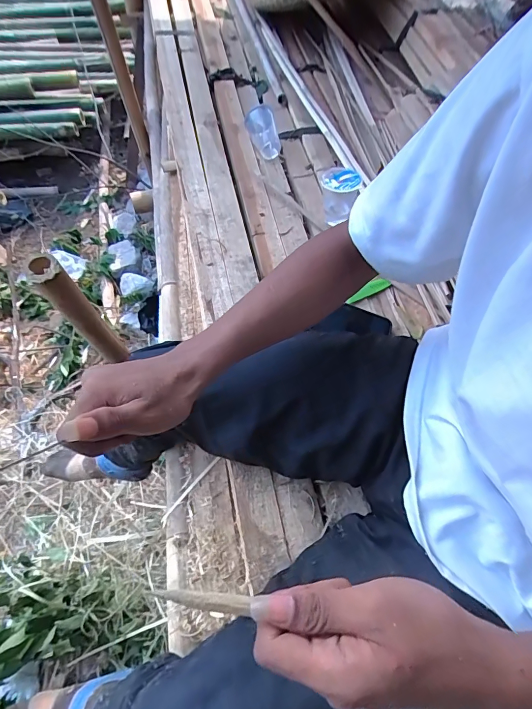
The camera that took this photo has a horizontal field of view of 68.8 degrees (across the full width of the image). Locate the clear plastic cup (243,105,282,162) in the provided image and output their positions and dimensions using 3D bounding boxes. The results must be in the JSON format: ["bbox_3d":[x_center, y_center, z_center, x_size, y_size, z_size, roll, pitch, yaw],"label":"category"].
[{"bbox_3d":[-0.003,-0.473,0.829,0.065,0.065,0.081,-14,62,-9],"label":"clear plastic cup"}]

